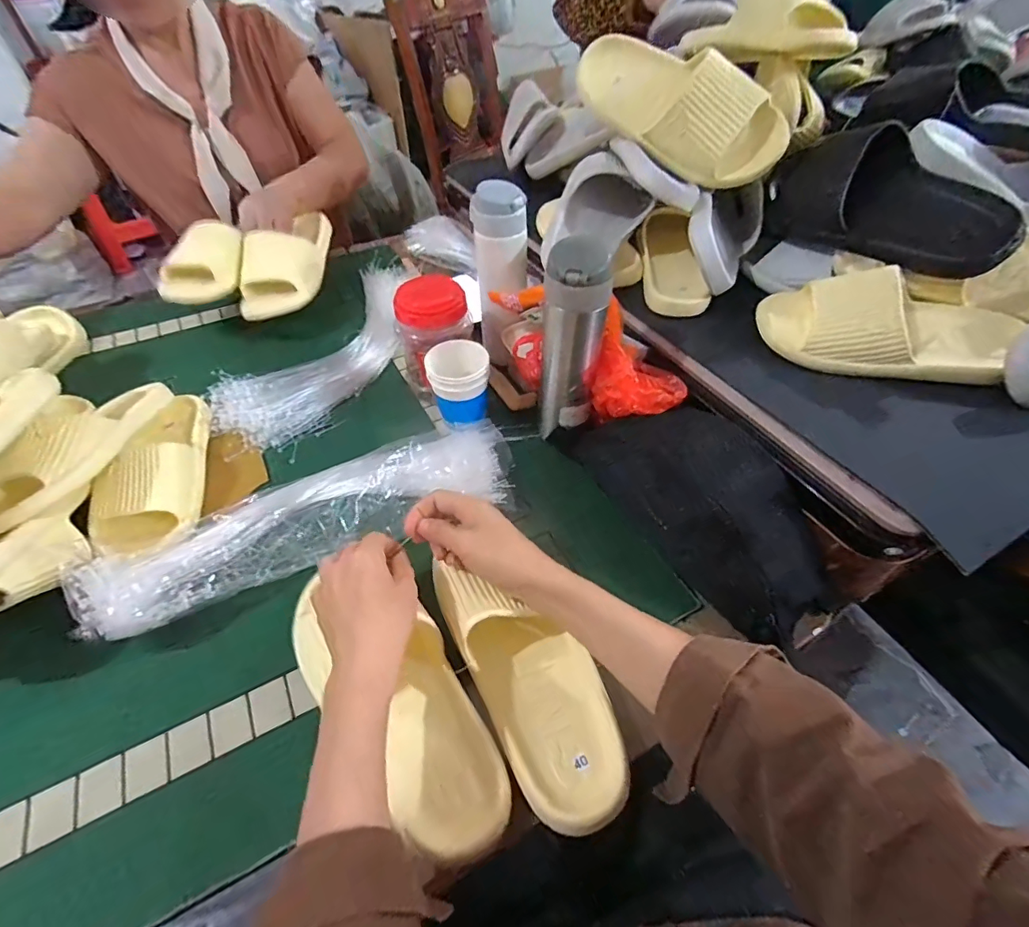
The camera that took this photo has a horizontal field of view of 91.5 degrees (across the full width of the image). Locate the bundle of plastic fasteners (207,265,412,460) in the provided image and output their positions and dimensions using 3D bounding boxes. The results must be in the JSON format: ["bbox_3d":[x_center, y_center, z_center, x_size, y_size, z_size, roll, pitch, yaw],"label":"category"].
[{"bbox_3d":[-0.258,-0.183,0.740,0.173,0.033,0.421,17,52,16],"label":"bundle of plastic fasteners"}]

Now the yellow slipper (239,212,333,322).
[{"bbox_3d":[-0.355,-0.319,0.774,0.105,0.071,0.222,-4,49,-2],"label":"yellow slipper"}]

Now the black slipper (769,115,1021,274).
[{"bbox_3d":[0.377,-0.276,0.529,0.069,0.117,0.253,-20,51,-15],"label":"black slipper"}]

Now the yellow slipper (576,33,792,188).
[{"bbox_3d":[0.186,-0.414,0.569,0.248,0.101,0.070,36,58,12],"label":"yellow slipper"}]

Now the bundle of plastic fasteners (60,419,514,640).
[{"bbox_3d":[-0.197,0.048,0.509,0.409,0.052,0.122,-22,52,-16],"label":"bundle of plastic fasteners"}]

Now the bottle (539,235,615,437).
[{"bbox_3d":[0.061,-0.124,0.521,0.062,0.196,0.055,3,49,4],"label":"bottle"}]

